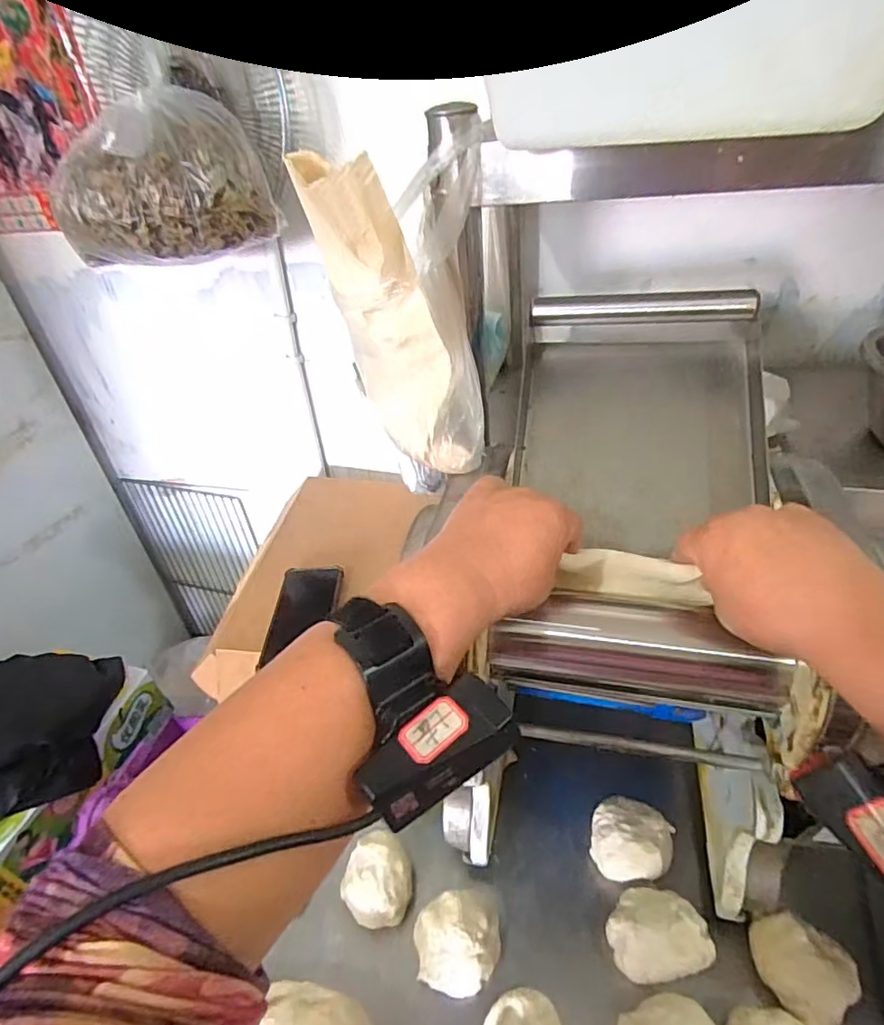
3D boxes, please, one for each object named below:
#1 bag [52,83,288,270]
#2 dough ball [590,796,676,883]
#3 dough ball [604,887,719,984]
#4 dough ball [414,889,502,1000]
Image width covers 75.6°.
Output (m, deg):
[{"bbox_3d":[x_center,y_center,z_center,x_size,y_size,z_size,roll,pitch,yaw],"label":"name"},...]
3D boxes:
[{"bbox_3d":[-0.320,-0.369,0.638,0.217,0.143,0.159,-22,39,-20],"label":"bag"},{"bbox_3d":[0.179,0.313,0.540,0.071,0.039,0.068,-4,37,3],"label":"dough ball"},{"bbox_3d":[0.184,0.359,0.484,0.079,0.031,0.060,-5,37,1],"label":"dough ball"},{"bbox_3d":[0.013,0.371,0.493,0.071,0.036,0.070,-4,37,3],"label":"dough ball"}]

